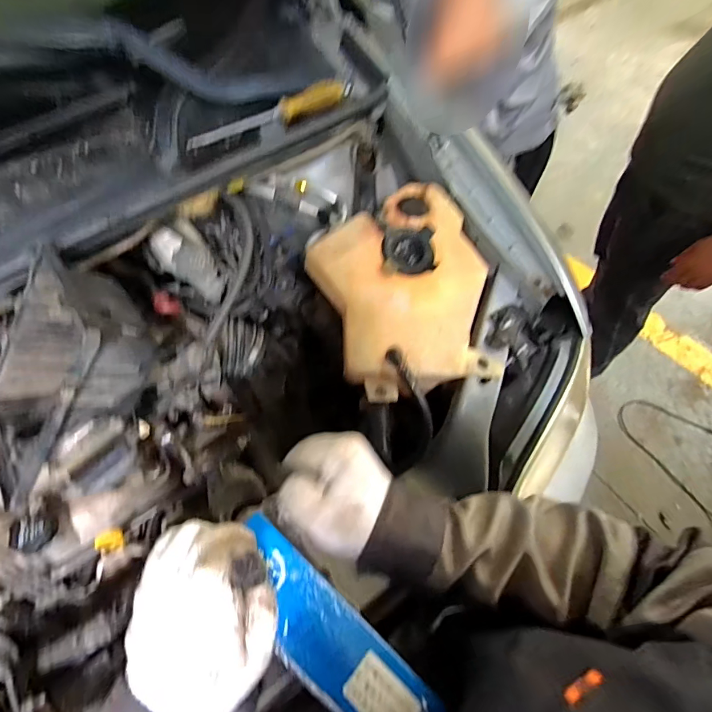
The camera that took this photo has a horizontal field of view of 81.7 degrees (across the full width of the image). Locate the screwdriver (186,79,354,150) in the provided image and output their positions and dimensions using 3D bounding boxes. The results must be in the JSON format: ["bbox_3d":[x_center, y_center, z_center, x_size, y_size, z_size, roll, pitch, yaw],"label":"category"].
[{"bbox_3d":[-0.131,-0.370,0.624,0.258,0.034,0.029,-21,63,-10],"label":"screwdriver"}]

